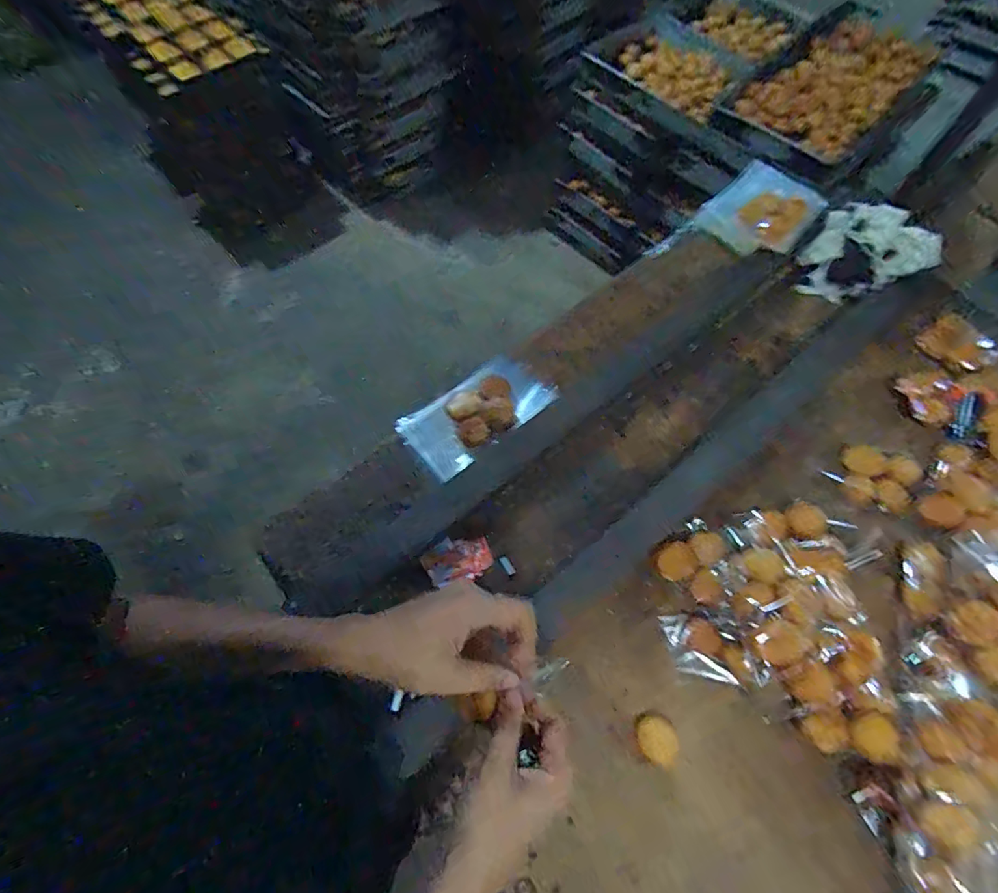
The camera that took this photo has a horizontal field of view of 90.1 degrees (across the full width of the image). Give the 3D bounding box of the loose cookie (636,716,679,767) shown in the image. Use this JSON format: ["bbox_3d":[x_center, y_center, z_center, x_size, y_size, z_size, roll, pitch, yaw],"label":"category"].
[{"bbox_3d":[0.187,0.346,0.588,0.044,0.013,0.049,-41,71,-19],"label":"loose cookie"}]

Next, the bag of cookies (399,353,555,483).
[{"bbox_3d":[-0.034,-0.054,0.782,0.232,0.039,0.137,-32,69,-16],"label":"bag of cookies"}]

